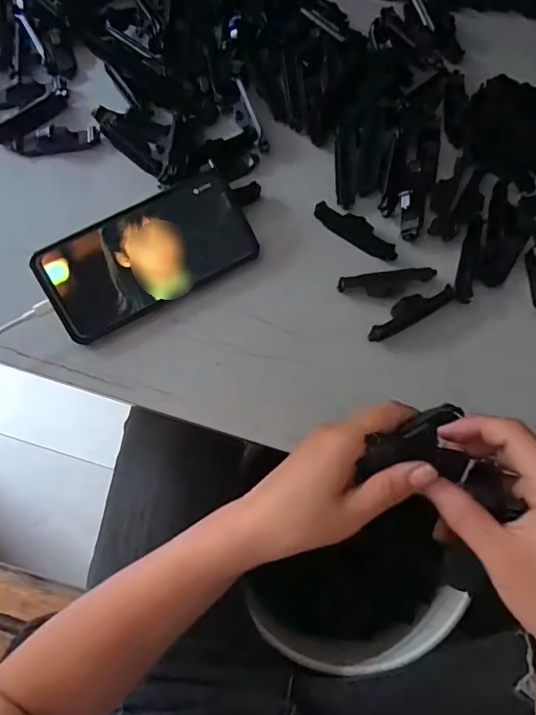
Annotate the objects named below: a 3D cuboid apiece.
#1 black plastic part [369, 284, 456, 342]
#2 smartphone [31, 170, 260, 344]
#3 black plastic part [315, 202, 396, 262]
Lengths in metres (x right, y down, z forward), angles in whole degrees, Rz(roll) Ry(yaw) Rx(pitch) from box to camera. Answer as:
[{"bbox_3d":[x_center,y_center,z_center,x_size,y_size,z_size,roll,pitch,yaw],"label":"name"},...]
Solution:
[{"bbox_3d":[0.115,-0.038,0.378,0.079,0.010,0.022,-31,77,-8],"label":"black plastic part"},{"bbox_3d":[-0.096,-0.082,0.376,0.167,0.009,0.081,-31,98,-9],"label":"smartphone"},{"bbox_3d":[0.076,-0.109,0.398,0.079,0.007,0.022,35,78,9],"label":"black plastic part"}]

